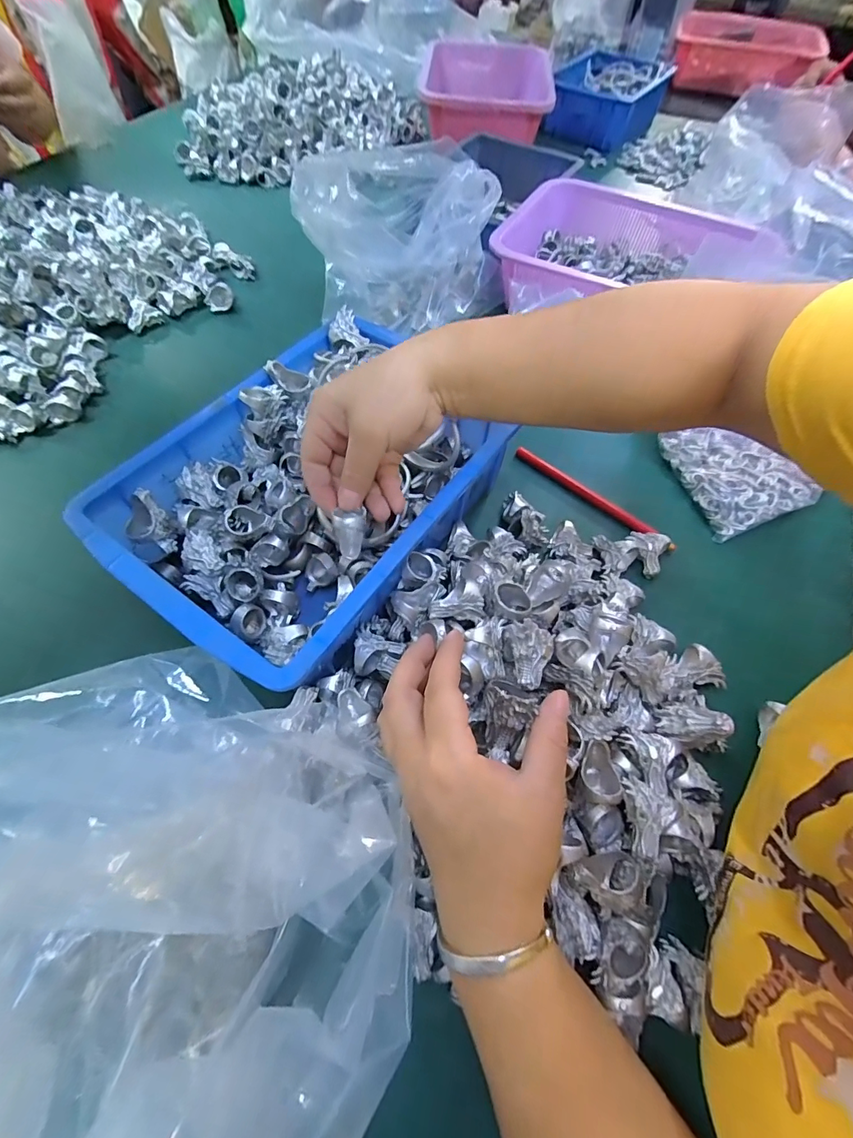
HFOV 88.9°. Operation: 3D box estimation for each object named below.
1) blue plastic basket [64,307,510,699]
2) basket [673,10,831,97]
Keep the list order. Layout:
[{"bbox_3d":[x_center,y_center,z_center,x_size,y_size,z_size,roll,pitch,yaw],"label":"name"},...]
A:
[{"bbox_3d":[-0.085,-0.066,0.354,0.208,0.085,0.286,31,65,14],"label":"blue plastic basket"},{"bbox_3d":[0.623,-1.007,0.853,0.266,0.076,0.159,24,63,11],"label":"basket"}]

